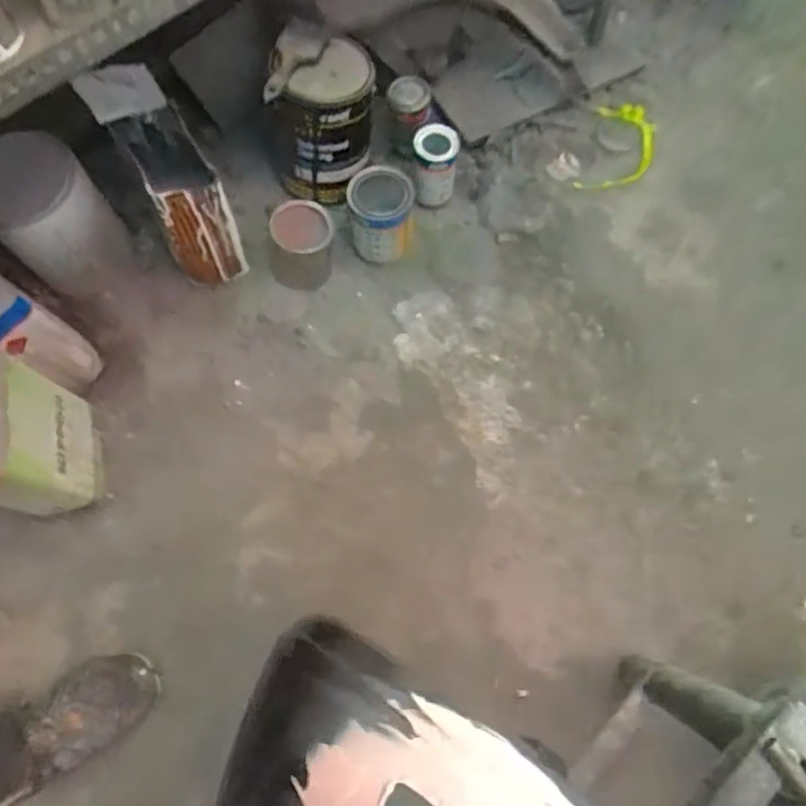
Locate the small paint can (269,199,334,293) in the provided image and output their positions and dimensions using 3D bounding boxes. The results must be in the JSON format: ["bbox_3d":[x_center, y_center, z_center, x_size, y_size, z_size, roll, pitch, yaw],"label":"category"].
[{"bbox_3d":[-0.165,-0.256,1.066,0.110,0.116,0.096,2,67,2],"label":"small paint can"}]

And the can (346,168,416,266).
[{"bbox_3d":[-0.035,-0.306,1.071,0.107,0.125,0.115,5,67,3],"label":"can"}]

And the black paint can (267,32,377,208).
[{"bbox_3d":[-0.132,-0.466,1.081,0.160,0.191,0.166,0,67,1],"label":"black paint can"}]

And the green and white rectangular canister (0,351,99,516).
[{"bbox_3d":[-0.506,0.054,0.854,0.124,0.218,0.159,-17,67,-6],"label":"green and white rectangular canister"}]

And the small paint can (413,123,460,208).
[{"bbox_3d":[0.053,-0.410,1.139,0.072,0.162,0.071,0,67,1],"label":"small paint can"}]

